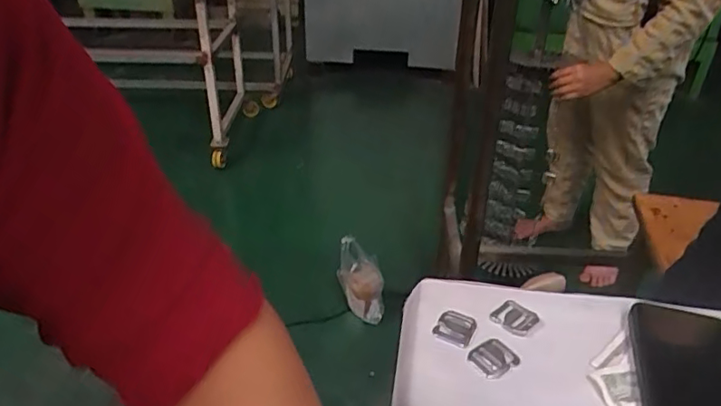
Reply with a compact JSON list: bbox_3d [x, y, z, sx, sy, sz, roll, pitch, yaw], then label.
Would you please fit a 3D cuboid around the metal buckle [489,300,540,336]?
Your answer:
[{"bbox_3d":[0.129,0.095,0.475,0.029,0.004,0.032,-27,43,-37],"label":"metal buckle"}]

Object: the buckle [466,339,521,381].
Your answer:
[{"bbox_3d":[0.103,0.118,0.438,0.034,0.005,0.028,-22,40,-33],"label":"buckle"}]

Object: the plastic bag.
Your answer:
[{"bbox_3d":[0.000,0.202,1.528,0.100,0.250,0.074,-22,11,-32],"label":"plastic bag"}]

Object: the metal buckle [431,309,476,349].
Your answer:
[{"bbox_3d":[0.077,0.100,0.462,0.030,0.004,0.033,15,35,18],"label":"metal buckle"}]

